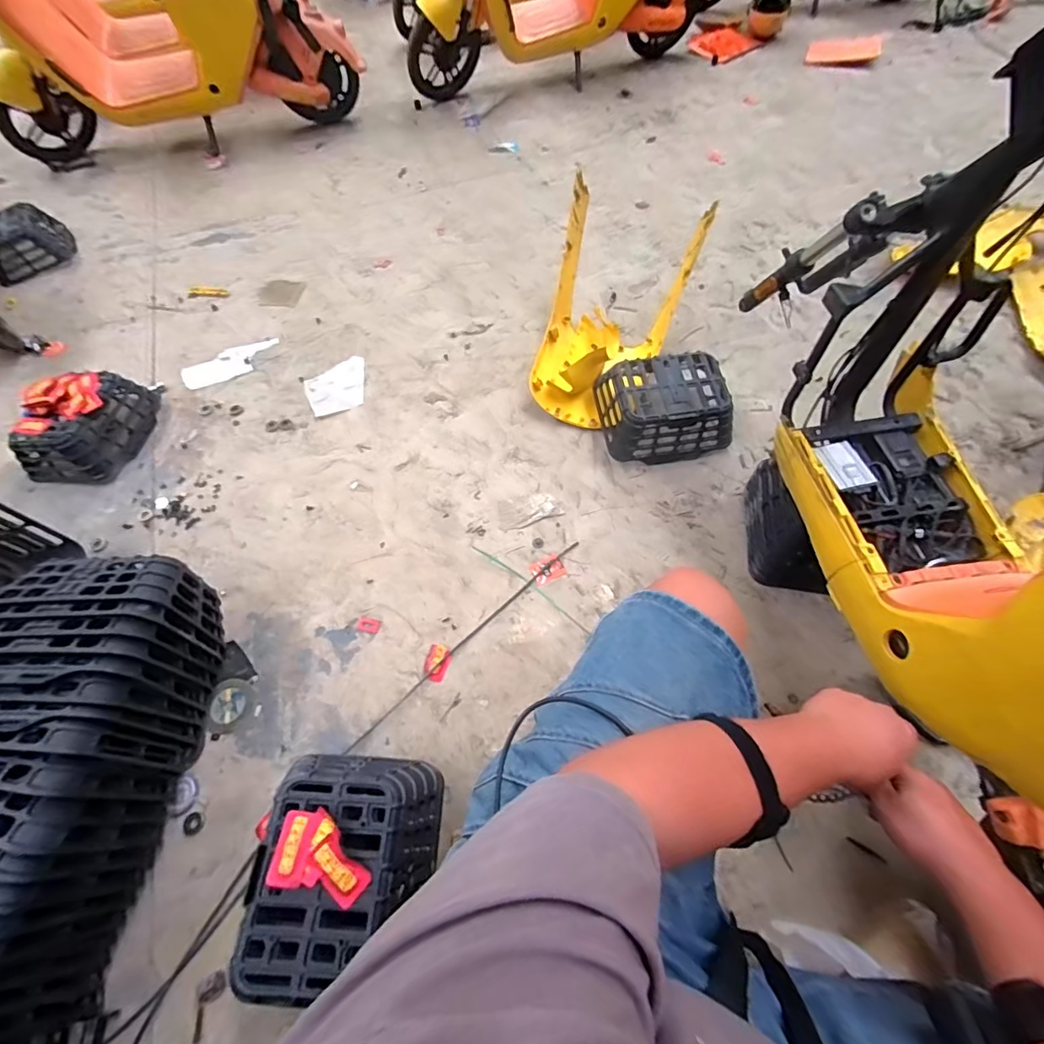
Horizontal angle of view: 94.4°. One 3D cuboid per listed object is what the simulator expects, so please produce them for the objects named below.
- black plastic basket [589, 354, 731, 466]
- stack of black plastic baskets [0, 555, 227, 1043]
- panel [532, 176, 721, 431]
[{"bbox_3d":[0.350,-0.286,1.213,0.297,0.155,0.225,-12,60,-4],"label":"black plastic basket"},{"bbox_3d":[-0.761,0.431,0.776,0.305,0.272,0.745,0,59,2],"label":"stack of black plastic baskets"},{"bbox_3d":[0.223,-0.560,1.306,0.373,0.283,0.563,19,62,13],"label":"panel"}]

